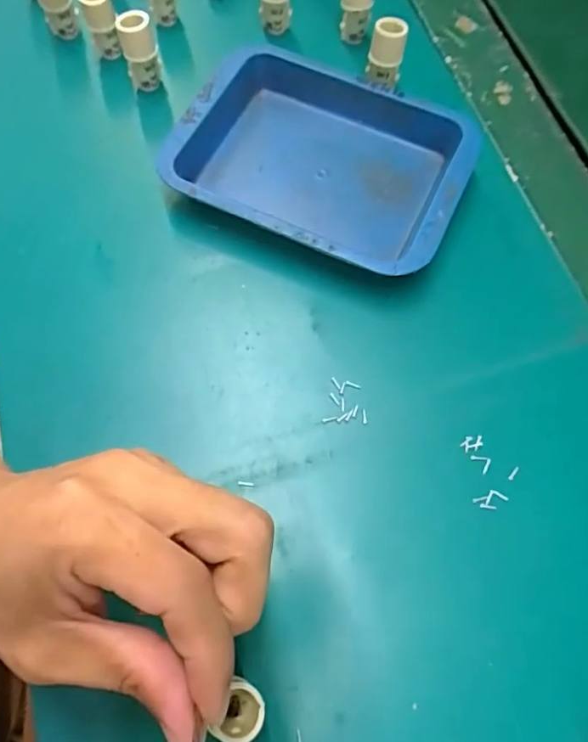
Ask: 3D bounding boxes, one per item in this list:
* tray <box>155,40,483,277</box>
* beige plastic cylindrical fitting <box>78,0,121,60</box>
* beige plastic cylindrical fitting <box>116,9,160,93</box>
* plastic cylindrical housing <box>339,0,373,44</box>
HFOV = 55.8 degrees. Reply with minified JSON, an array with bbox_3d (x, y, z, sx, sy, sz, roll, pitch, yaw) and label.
[{"bbox_3d":[0.014,-0.118,0.316,0.157,0.028,0.118,23,68,4],"label":"tray"},{"bbox_3d":[-0.120,-0.216,0.345,0.018,0.047,0.014,-15,71,-11],"label":"beige plastic cylindrical fitting"},{"bbox_3d":[-0.092,-0.189,0.334,0.019,0.049,0.016,-14,70,-10],"label":"beige plastic cylindrical fitting"},{"bbox_3d":[0.039,-0.234,0.354,0.020,0.041,0.016,7,68,-2],"label":"plastic cylindrical housing"}]

